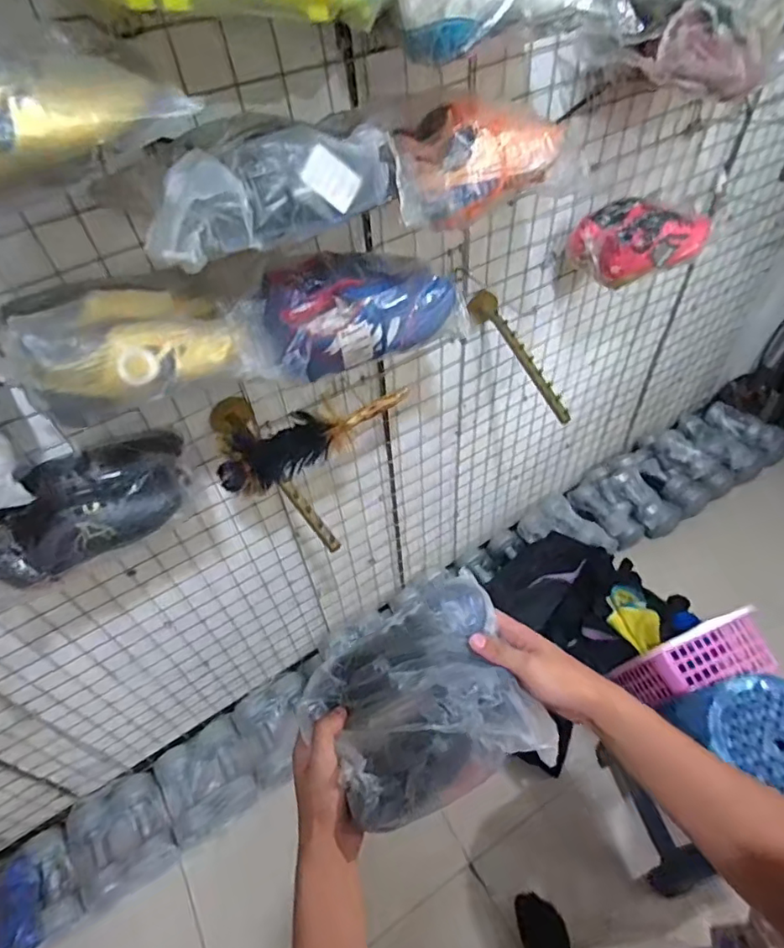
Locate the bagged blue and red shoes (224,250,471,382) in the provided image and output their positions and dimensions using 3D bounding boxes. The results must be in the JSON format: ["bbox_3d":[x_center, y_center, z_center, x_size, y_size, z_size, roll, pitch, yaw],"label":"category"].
[{"bbox_3d":[-0.066,-0.222,0.696,0.308,0.112,0.149,-31,54,-20],"label":"bagged blue and red shoes"}]

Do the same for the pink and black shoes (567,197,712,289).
[{"bbox_3d":[0.450,-0.433,0.977,0.213,0.098,0.137,-31,54,-20],"label":"pink and black shoes"}]

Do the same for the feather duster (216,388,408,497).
[{"bbox_3d":[-0.115,-0.073,0.812,0.305,0.082,0.072,-35,55,-23],"label":"feather duster"}]

